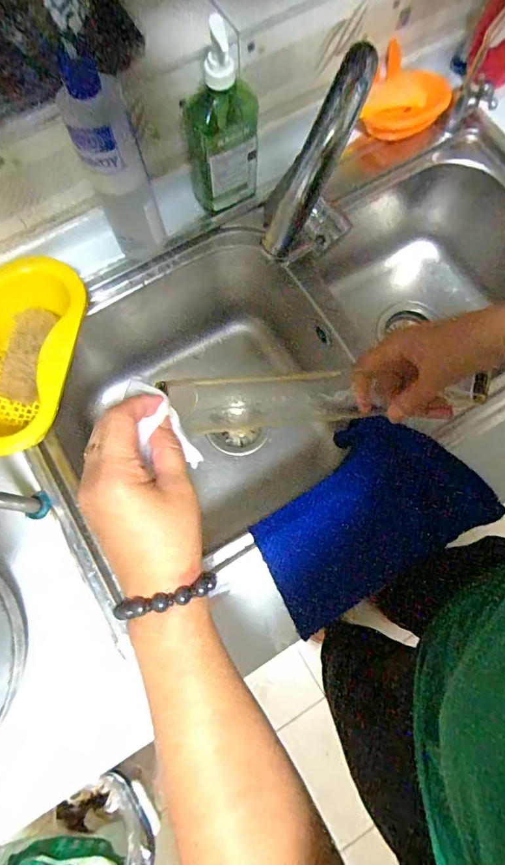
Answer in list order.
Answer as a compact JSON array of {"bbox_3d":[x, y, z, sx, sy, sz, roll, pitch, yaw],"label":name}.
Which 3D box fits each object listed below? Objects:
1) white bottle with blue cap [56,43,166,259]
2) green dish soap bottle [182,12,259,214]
[{"bbox_3d":[-0.145,-0.281,0.480,0.061,0.197,0.075,-21,77,-5],"label":"white bottle with blue cap"},{"bbox_3d":[-0.037,-0.345,0.516,0.087,0.177,0.057,-6,76,-1],"label":"green dish soap bottle"}]

